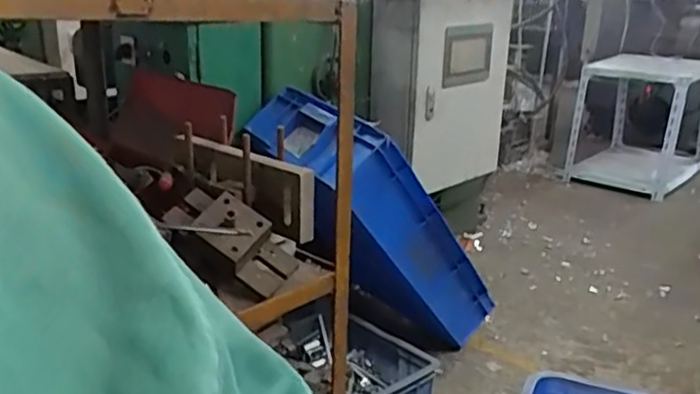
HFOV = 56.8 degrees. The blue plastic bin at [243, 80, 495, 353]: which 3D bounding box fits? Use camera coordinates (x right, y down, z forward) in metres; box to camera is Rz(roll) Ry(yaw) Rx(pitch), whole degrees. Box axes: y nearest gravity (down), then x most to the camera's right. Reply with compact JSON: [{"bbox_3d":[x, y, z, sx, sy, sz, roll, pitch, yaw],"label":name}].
[{"bbox_3d":[0.063,0.092,1.453,0.246,0.689,0.419,-42,33,-11],"label":"blue plastic bin"}]

